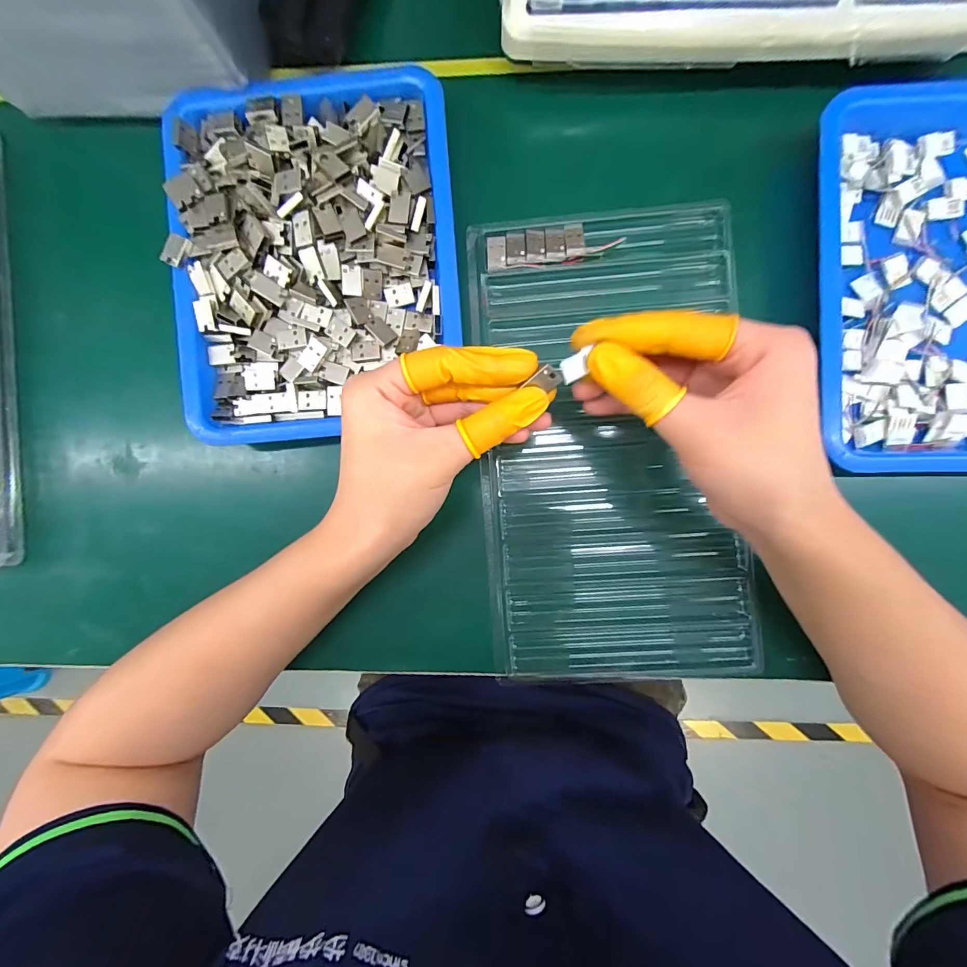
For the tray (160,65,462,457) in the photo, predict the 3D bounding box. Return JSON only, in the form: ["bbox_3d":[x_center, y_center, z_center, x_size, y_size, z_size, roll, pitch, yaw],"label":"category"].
[{"bbox_3d":[-0.101,-0.136,0.250,0.167,0.029,0.209,-4,90,3],"label":"tray"}]

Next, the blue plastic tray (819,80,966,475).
[{"bbox_3d":[0.281,-0.122,0.243,0.175,0.043,0.230,-1,90,3],"label":"blue plastic tray"}]

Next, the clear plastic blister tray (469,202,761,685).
[{"bbox_3d":[0.080,-0.023,0.258,0.158,0.019,0.292,-3,92,3],"label":"clear plastic blister tray"}]

